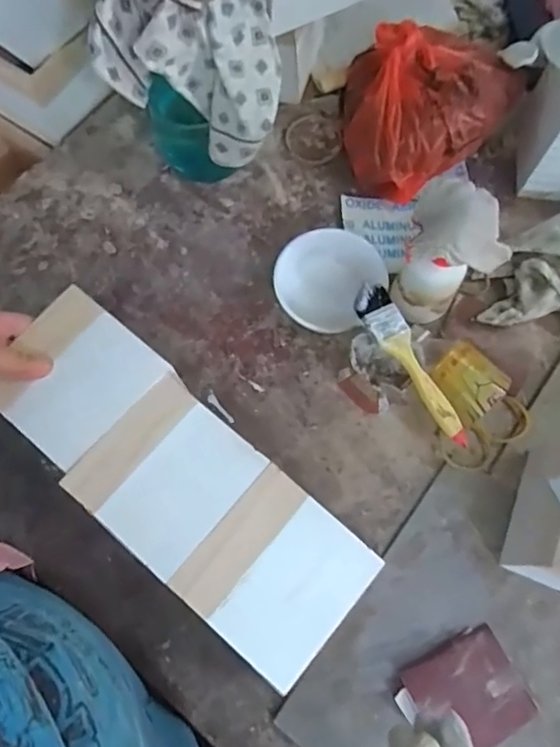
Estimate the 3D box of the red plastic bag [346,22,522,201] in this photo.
[{"bbox_3d":[0.156,-0.306,0.644,0.190,0.117,0.173,-40,76,-11],"label":"red plastic bag"}]

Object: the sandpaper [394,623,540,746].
[{"bbox_3d":[0.162,0.284,0.499,0.104,0.019,0.086,-28,74,-8],"label":"sandpaper"}]

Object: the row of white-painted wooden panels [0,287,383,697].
[{"bbox_3d":[-0.088,0.080,0.454,0.338,0.017,0.119,41,77,12],"label":"row of white-painted wooden panels"}]

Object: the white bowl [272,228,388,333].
[{"bbox_3d":[0.052,-0.096,0.614,0.109,0.043,0.118,30,75,9],"label":"white bowl"}]

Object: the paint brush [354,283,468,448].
[{"bbox_3d":[0.121,-0.010,0.520,0.035,0.012,0.166,-29,75,-8],"label":"paint brush"}]

